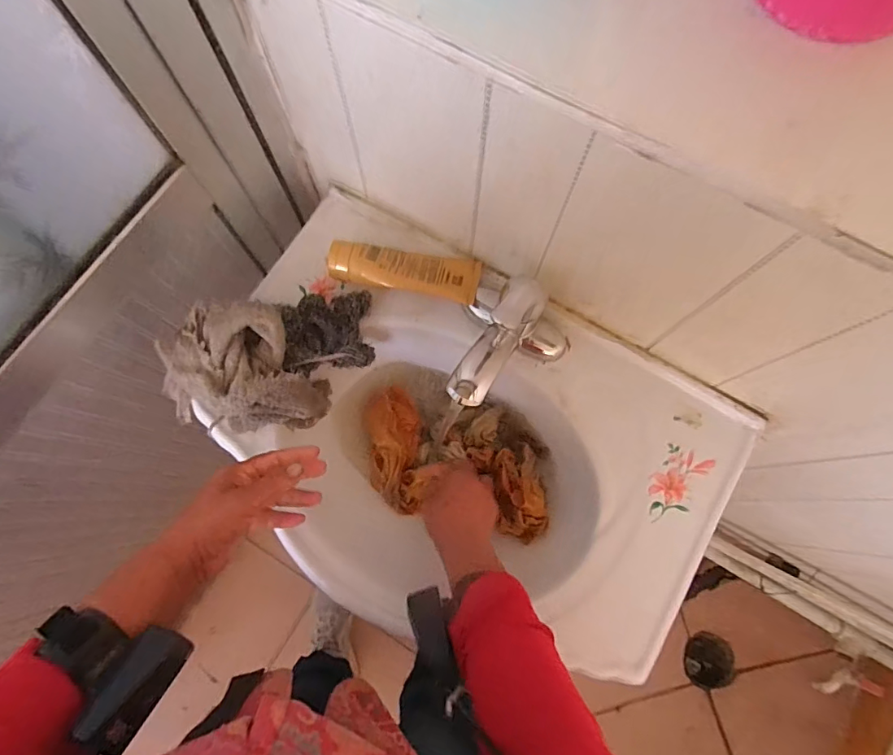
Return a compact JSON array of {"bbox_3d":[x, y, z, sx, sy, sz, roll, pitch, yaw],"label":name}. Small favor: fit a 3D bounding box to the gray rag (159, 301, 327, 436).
[{"bbox_3d":[-0.238,-0.009,0.567,0.181,0.106,0.137,-5,76,-2],"label":"gray rag"}]

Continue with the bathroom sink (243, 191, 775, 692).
[{"bbox_3d":[0.004,0.073,0.617,0.606,0.147,0.405,33,78,7],"label":"bathroom sink"}]

